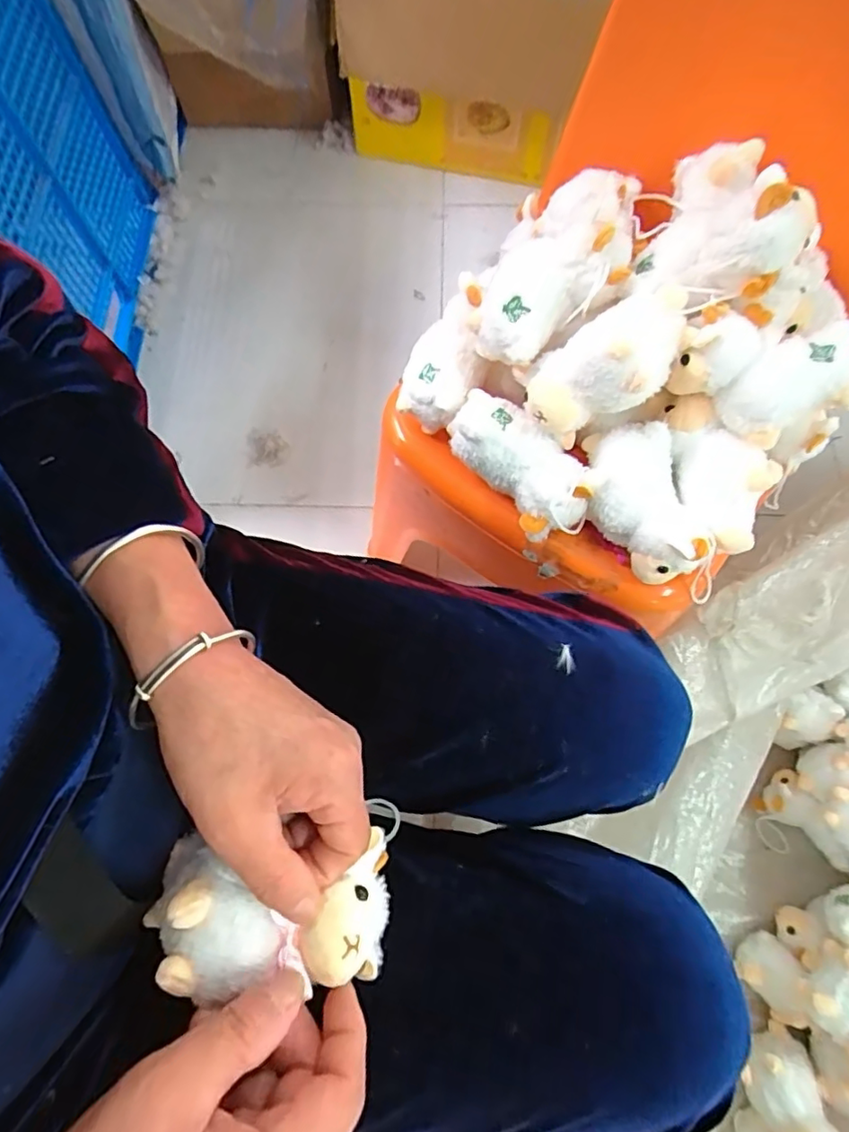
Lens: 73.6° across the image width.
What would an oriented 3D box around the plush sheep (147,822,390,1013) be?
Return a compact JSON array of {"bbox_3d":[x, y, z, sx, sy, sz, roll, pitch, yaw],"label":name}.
[{"bbox_3d":[-0.075,0.163,0.269,0.112,0.051,0.057,4,71,-5],"label":"plush sheep"}]

